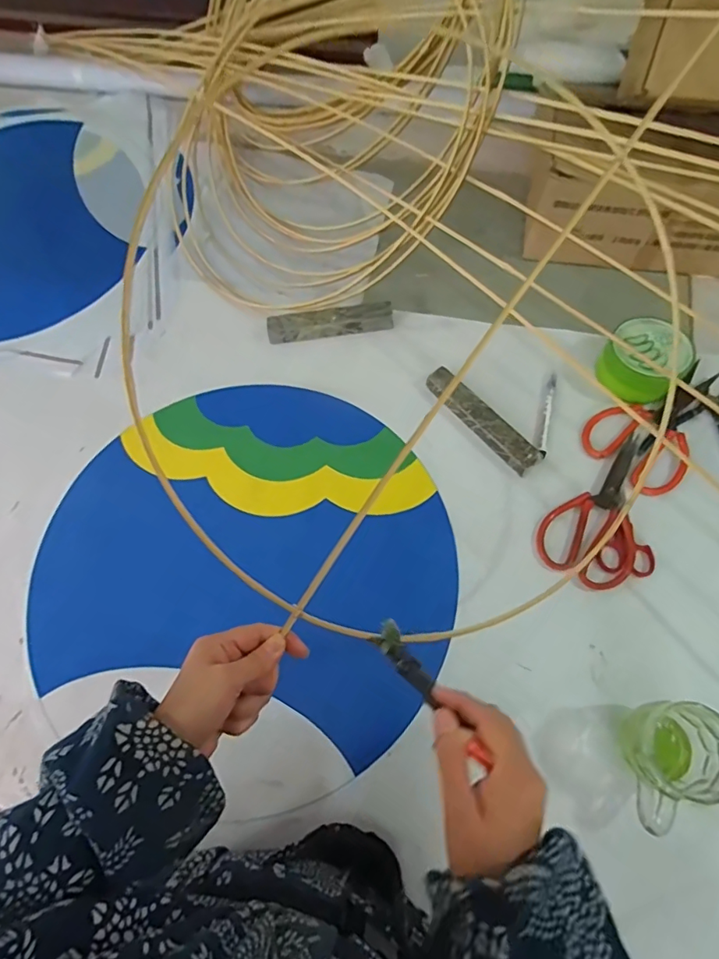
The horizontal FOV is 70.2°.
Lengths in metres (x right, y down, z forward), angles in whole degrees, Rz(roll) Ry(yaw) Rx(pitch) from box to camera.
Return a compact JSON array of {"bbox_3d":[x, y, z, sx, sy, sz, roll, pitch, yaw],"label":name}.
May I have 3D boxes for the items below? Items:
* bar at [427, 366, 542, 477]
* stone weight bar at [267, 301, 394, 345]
[{"bbox_3d":[0.157,-0.078,0.664,0.039,0.020,0.175,-43,73,-13],"label":"bar"},{"bbox_3d":[-0.041,-0.223,0.736,0.179,0.044,0.025,-10,69,-2],"label":"stone weight bar"}]

